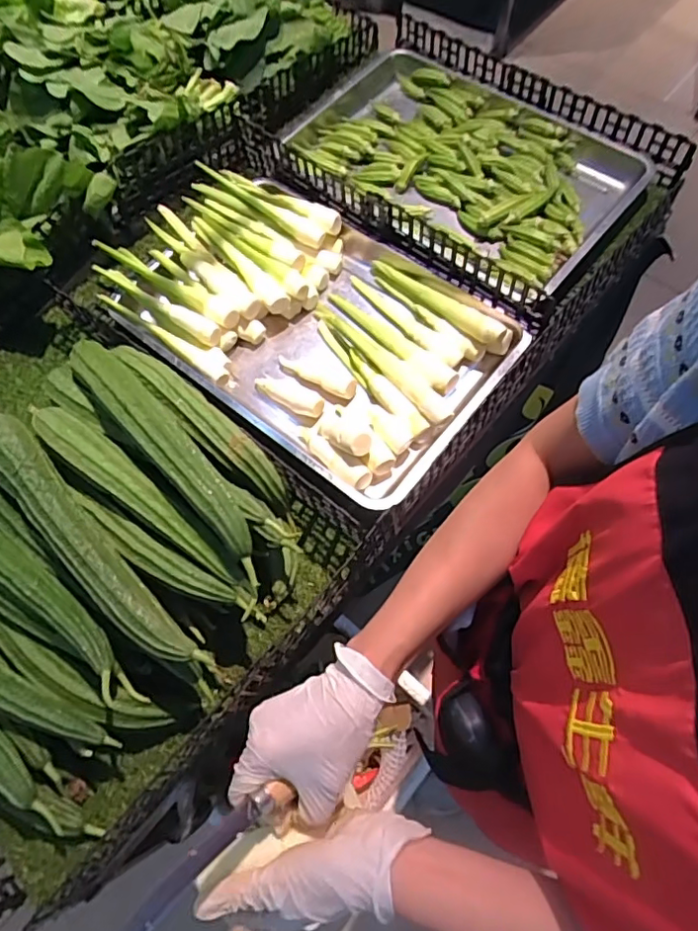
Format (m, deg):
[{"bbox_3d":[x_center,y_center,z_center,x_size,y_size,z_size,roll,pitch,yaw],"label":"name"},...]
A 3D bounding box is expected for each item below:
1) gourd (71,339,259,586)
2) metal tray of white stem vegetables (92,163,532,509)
[{"bbox_3d":[-0.223,-0.031,0.682,0.060,0.088,0.397,-40,70,-13],"label":"gourd"},{"bbox_3d":[-0.084,-0.240,0.928,0.650,0.116,0.391,34,73,16],"label":"metal tray of white stem vegetables"}]

